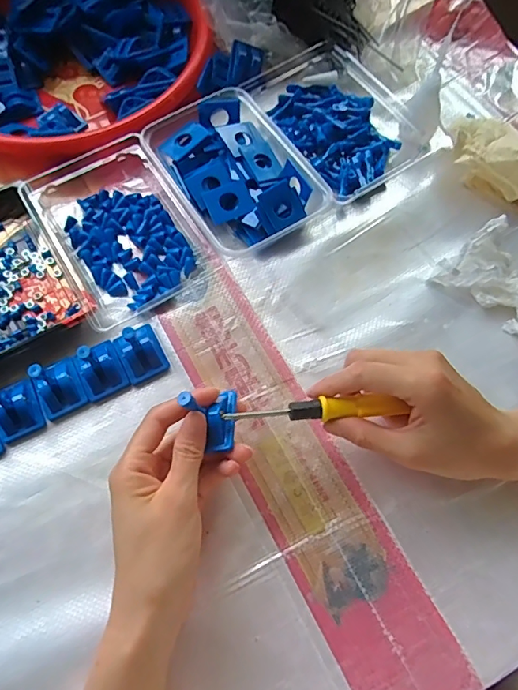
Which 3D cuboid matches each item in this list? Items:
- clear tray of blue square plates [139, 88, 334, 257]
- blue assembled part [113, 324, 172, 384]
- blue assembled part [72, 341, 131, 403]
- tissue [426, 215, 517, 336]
[{"bbox_3d":[-0.025,-0.160,0.440,0.110,0.033,0.159,-32,71,-11],"label":"clear tray of blue square plates"},{"bbox_3d":[-0.097,0.001,0.376,0.033,0.043,0.042,-26,70,-9],"label":"blue assembled part"},{"bbox_3d":[-0.127,0.015,0.371,0.034,0.042,0.040,-27,70,-9],"label":"blue assembled part"},{"bbox_3d":[0.203,-0.049,0.389,0.105,0.044,0.055,40,74,16],"label":"tissue"}]

